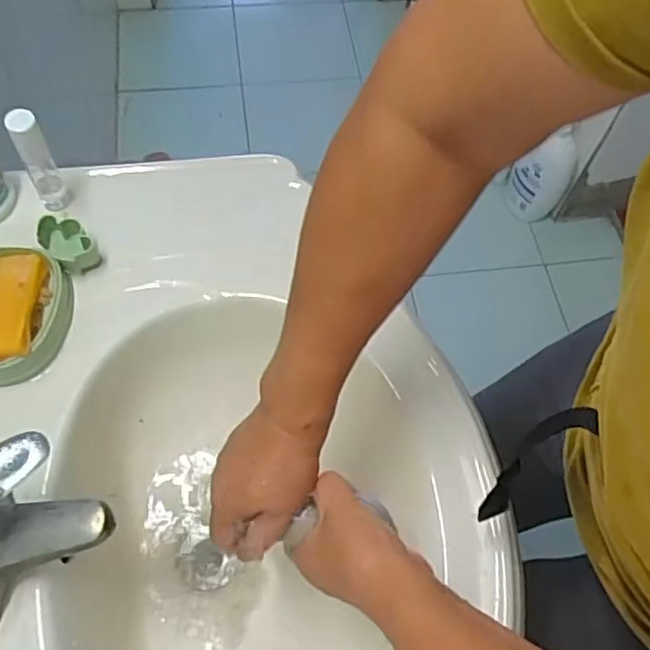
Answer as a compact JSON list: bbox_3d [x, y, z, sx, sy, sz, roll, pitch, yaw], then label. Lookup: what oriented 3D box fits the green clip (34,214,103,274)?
[{"bbox_3d":[-0.240,-0.075,0.606,0.053,0.044,0.037,40,67,16],"label":"green clip"}]

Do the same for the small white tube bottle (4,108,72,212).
[{"bbox_3d":[-0.266,-0.153,0.596,0.028,0.124,0.028,-31,68,-18],"label":"small white tube bottle"}]

